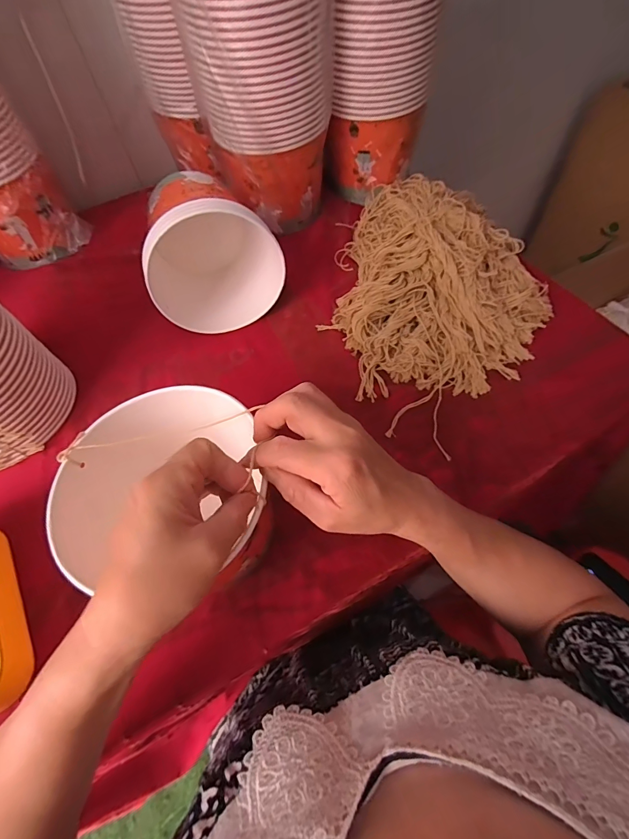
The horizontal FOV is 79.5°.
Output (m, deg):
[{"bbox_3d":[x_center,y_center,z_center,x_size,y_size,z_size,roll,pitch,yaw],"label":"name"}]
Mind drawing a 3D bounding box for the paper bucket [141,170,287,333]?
[{"bbox_3d":[-0.144,-0.225,0.500,0.166,0.153,0.154,-21,61,-7],"label":"paper bucket"}]

